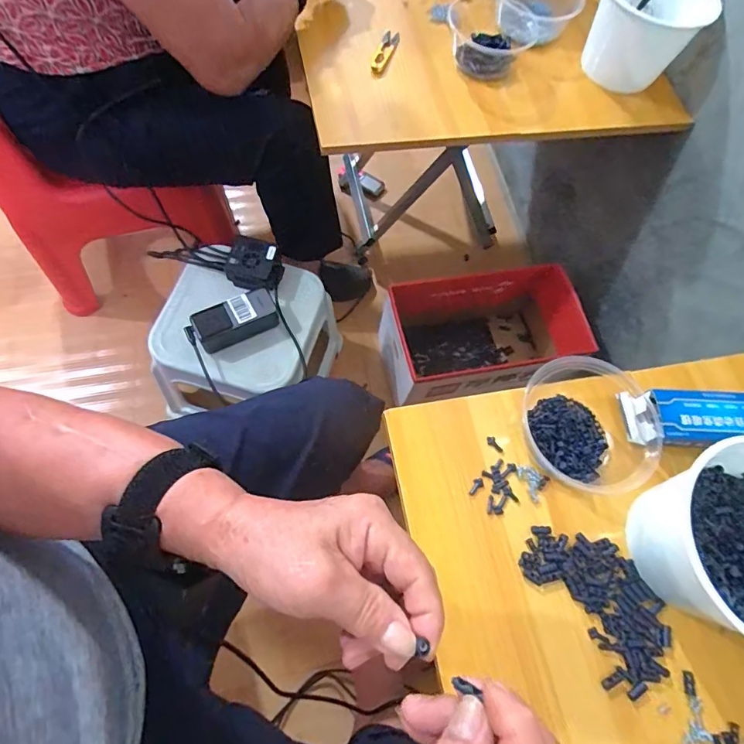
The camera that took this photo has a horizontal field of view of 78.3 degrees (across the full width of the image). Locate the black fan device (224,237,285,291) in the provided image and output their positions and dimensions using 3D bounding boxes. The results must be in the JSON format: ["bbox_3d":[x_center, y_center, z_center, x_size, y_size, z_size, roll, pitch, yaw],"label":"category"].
[{"bbox_3d":[-0.203,-0.188,0.798,0.095,0.041,0.086,12,69,3],"label":"black fan device"}]

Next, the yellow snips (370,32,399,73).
[{"bbox_3d":[0.022,-0.507,0.721,0.023,0.013,0.105,19,68,2],"label":"yellow snips"}]

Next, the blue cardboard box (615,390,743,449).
[{"bbox_3d":[0.364,0.053,0.497,0.177,0.033,0.060,3,68,-4],"label":"blue cardboard box"}]

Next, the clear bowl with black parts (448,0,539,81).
[{"bbox_3d":[0.189,-0.550,0.724,0.139,0.056,0.161,13,68,-1],"label":"clear bowl with black parts"}]

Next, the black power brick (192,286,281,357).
[{"bbox_3d":[-0.227,-0.084,0.763,0.132,0.055,0.060,-24,73,-14],"label":"black power brick"}]

